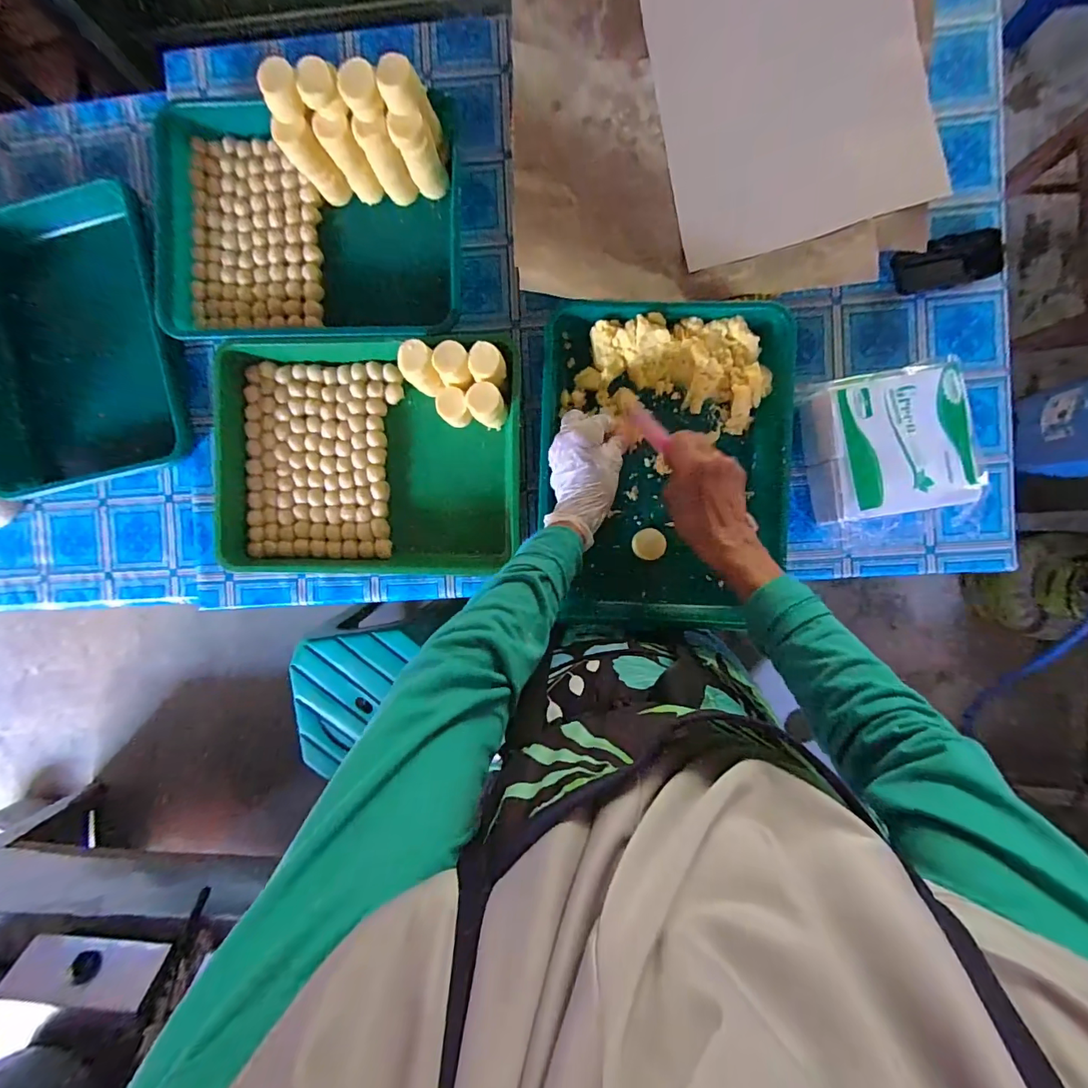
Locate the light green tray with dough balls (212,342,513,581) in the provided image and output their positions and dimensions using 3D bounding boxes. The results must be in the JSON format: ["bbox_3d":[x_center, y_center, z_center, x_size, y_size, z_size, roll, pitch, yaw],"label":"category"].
[{"bbox_3d":[-0.207,-0.101,0.551,0.358,0.077,0.275,1,91,4],"label":"light green tray with dough balls"}]

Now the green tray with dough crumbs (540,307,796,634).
[{"bbox_3d":[0.139,-0.085,0.537,0.275,0.049,0.365,2,92,3],"label":"green tray with dough crumbs"}]

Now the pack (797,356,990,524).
[{"bbox_3d":[0.370,-0.107,0.507,0.159,0.063,0.150,-12,91,4],"label":"pack"}]

